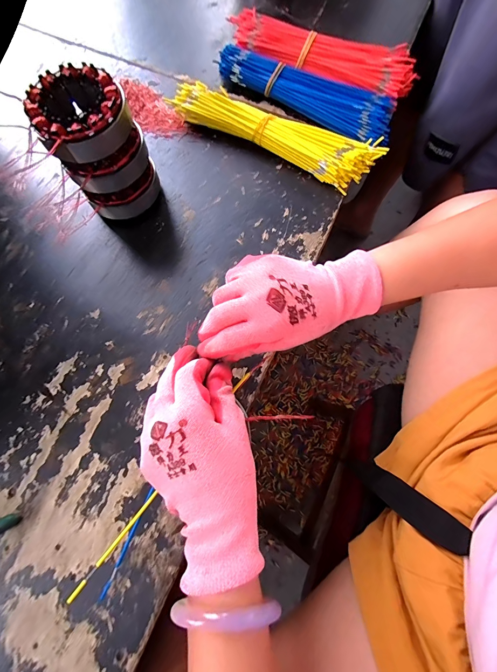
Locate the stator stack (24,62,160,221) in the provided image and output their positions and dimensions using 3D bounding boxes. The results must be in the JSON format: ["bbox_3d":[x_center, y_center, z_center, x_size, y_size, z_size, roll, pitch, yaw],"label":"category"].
[{"bbox_3d":[-0.154,-0.196,0.327,0.086,0.117,0.082,-28,75,-8],"label":"stator stack"}]

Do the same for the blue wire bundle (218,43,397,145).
[{"bbox_3d":[0.076,-0.331,0.413,0.245,0.027,0.064,27,75,8],"label":"blue wire bundle"}]

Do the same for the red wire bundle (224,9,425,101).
[{"bbox_3d":[0.098,-0.393,0.430,0.267,0.035,0.076,23,74,6],"label":"red wire bundle"}]

